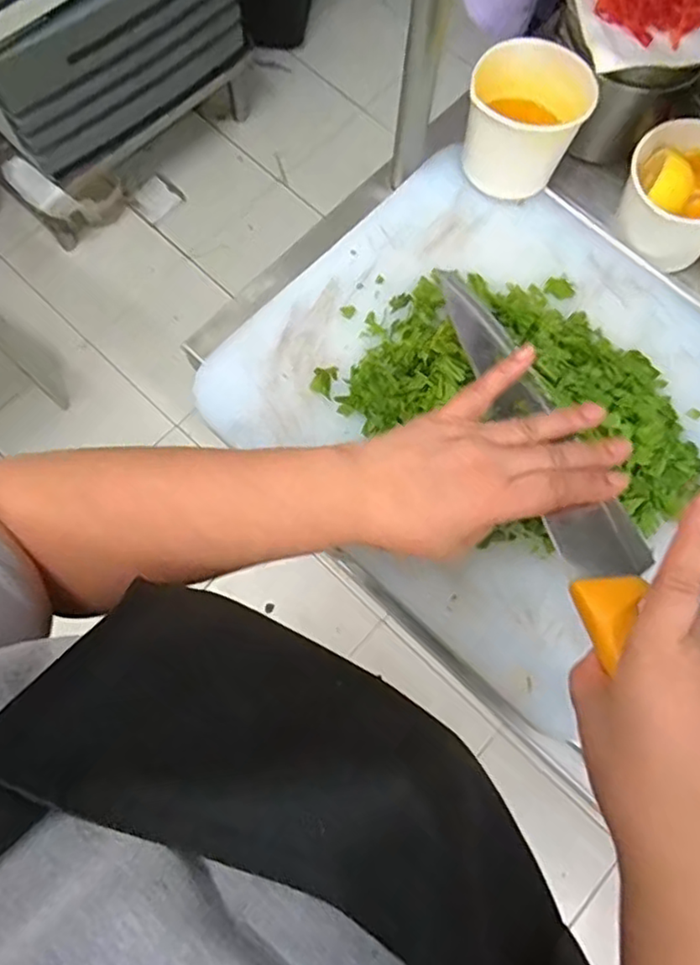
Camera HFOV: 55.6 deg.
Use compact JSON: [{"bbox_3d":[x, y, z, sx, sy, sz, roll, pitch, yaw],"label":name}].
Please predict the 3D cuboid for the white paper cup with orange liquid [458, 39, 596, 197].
[{"bbox_3d":[0.139,-0.290,0.530,0.090,0.081,0.081,19,73,4],"label":"white paper cup with orange liquid"}]

